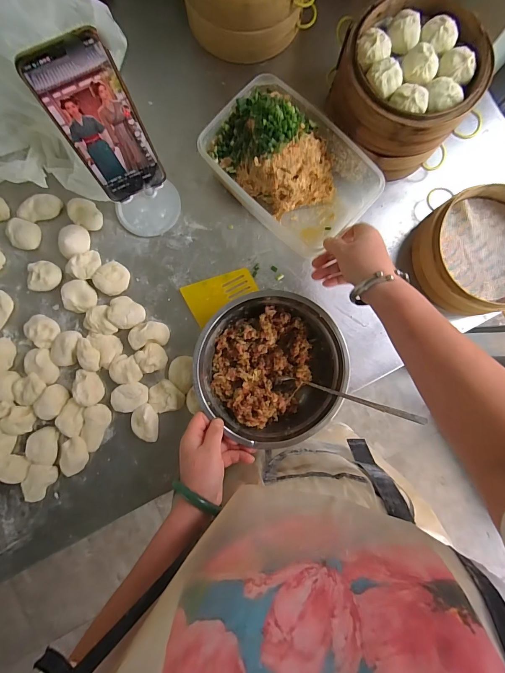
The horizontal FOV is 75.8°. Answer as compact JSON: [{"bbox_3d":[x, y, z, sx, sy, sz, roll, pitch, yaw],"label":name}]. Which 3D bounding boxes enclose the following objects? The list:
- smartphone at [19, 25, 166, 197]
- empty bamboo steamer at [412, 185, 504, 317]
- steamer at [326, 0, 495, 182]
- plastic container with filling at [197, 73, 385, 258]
[{"bbox_3d":[-0.153,-0.213,0.339,0.073,0.163,0.004,-24,70,-2],"label":"smartphone"},{"bbox_3d":[0.330,-0.121,0.469,0.167,0.058,0.173,3,85,-2],"label":"empty bamboo steamer"},{"bbox_3d":[0.195,-0.329,0.441,0.182,0.116,0.160,13,86,0],"label":"steamer"},{"bbox_3d":[0.047,-0.232,0.457,0.231,0.109,0.148,45,85,1],"label":"plastic container with filling"}]

